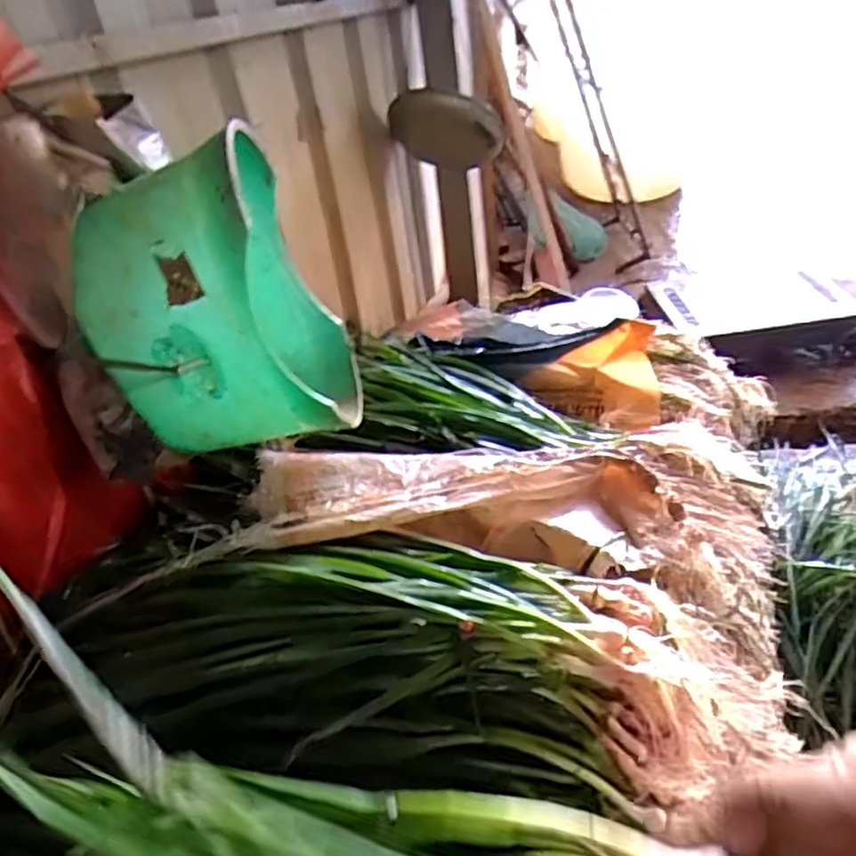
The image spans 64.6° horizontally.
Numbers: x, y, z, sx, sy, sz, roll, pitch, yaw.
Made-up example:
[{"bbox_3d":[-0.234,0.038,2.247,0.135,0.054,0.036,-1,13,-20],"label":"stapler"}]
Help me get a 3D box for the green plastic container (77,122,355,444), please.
[{"bbox_3d":[-0.205,-0.131,0.691,0.216,0.262,0.203,-9,32,-2],"label":"green plastic container"}]

